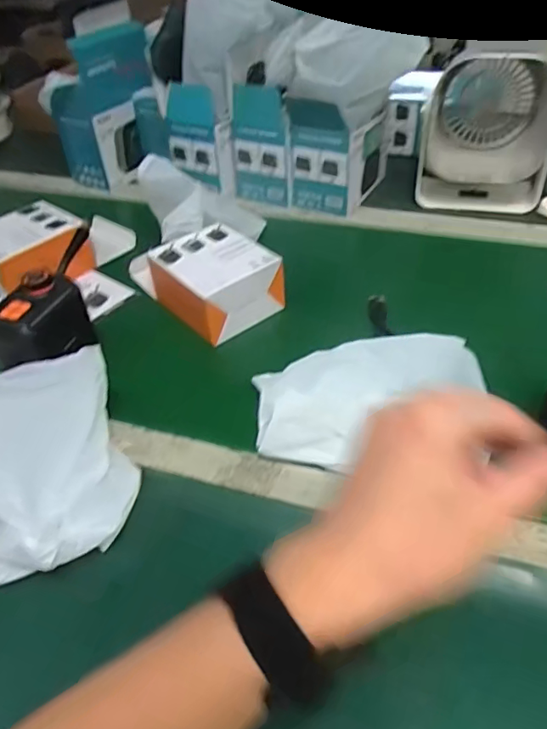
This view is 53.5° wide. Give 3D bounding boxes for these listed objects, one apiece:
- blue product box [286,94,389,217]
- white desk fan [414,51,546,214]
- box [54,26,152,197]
[{"bbox_3d":[0.086,-0.287,0.720,0.094,0.139,0.101,20,46,23],"label":"blue product box"},{"bbox_3d":[0.274,-0.295,0.708,0.152,0.162,0.120,8,43,12],"label":"white desk fan"},{"bbox_3d":[-0.245,-0.377,0.796,0.085,0.190,0.133,24,48,27],"label":"box"}]

